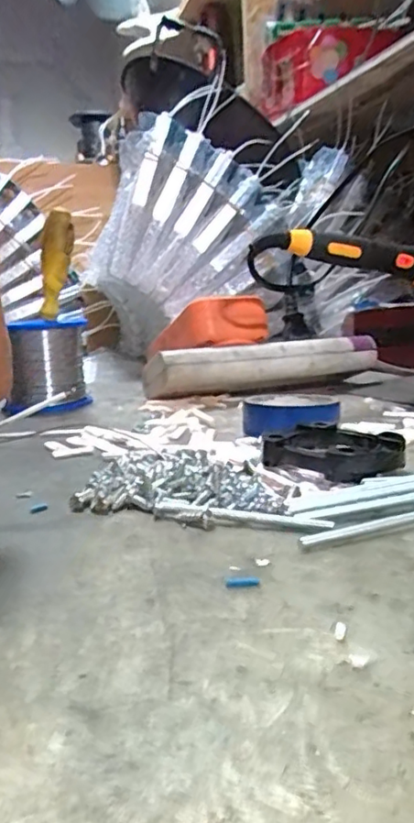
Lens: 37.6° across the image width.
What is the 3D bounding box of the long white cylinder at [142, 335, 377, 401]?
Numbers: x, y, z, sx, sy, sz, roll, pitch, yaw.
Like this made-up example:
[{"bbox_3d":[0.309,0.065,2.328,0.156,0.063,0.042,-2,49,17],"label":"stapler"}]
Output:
[{"bbox_3d":[0.042,-0.034,0.450,0.174,0.036,0.035,-7,12,-21],"label":"long white cylinder"}]

